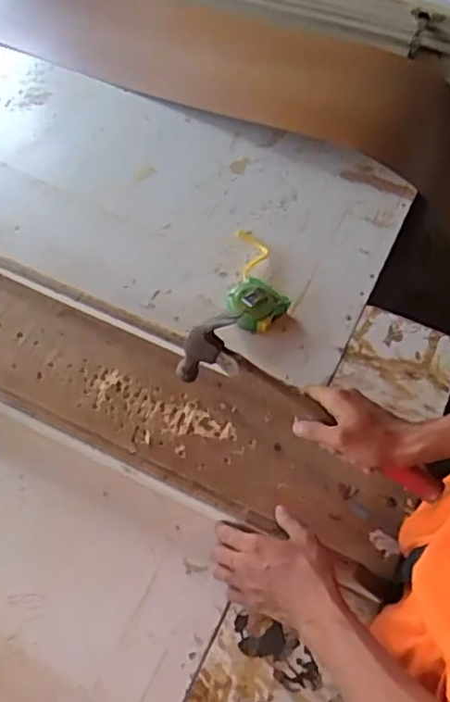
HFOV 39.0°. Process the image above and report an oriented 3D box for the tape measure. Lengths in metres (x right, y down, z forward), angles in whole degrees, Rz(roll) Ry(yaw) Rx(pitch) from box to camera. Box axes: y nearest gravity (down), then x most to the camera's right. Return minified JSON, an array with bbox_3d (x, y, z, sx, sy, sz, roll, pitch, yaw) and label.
[{"bbox_3d":[0.046,-0.106,0.874,0.079,0.035,0.177,3,57,1],"label":"tape measure"}]

